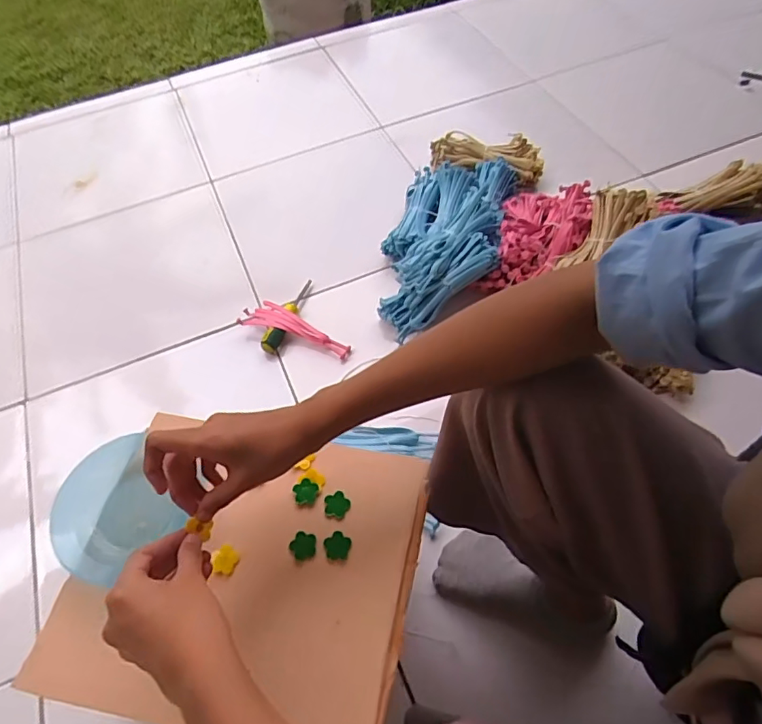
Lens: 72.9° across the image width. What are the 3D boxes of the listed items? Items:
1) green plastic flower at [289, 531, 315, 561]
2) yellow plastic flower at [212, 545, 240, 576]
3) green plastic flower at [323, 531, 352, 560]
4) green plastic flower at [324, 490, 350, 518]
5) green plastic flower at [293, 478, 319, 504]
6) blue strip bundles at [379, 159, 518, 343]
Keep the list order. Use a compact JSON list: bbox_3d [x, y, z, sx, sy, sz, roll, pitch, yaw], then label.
[{"bbox_3d":[-0.067,0.158,0.446,0.022,0.004,0.022,-2,58,3],"label":"green plastic flower"},{"bbox_3d":[-0.133,0.169,0.443,0.021,0.005,0.023,2,58,5],"label":"yellow plastic flower"},{"bbox_3d":[-0.037,0.158,0.443,0.023,0.004,0.023,-2,58,3],"label":"green plastic flower"},{"bbox_3d":[-0.040,0.127,0.460,0.022,0.004,0.022,-2,58,3],"label":"green plastic flower"},{"bbox_3d":[-0.069,0.117,0.468,0.022,0.004,0.022,-2,58,3],"label":"green plastic flower"},{"bbox_3d":[0.113,-0.224,0.904,0.199,0.100,0.389,11,59,10],"label":"blue strip bundles"}]

